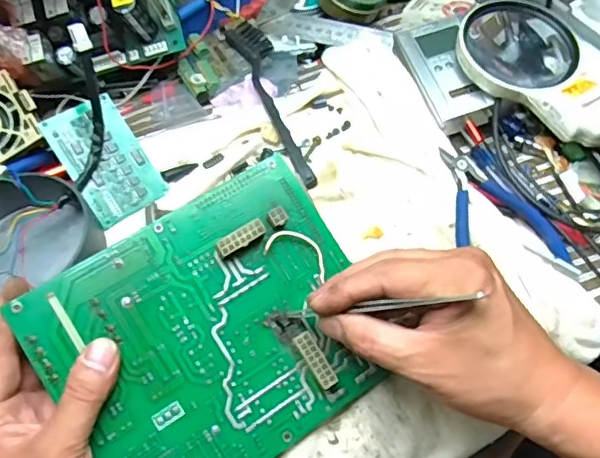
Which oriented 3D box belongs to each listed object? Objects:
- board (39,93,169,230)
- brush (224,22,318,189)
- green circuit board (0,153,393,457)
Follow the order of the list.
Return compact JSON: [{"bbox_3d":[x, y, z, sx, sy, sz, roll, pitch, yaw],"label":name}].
[{"bbox_3d":[-0.154,-0.056,0.468,0.060,0.010,0.096,-32,92,-24],"label":"board"},{"bbox_3d":[-0.017,-0.113,0.500,0.034,0.025,0.181,-22,59,-11],"label":"brush"},{"bbox_3d":[-0.048,0.063,0.352,0.185,0.012,0.156,-32,86,-16],"label":"green circuit board"}]

